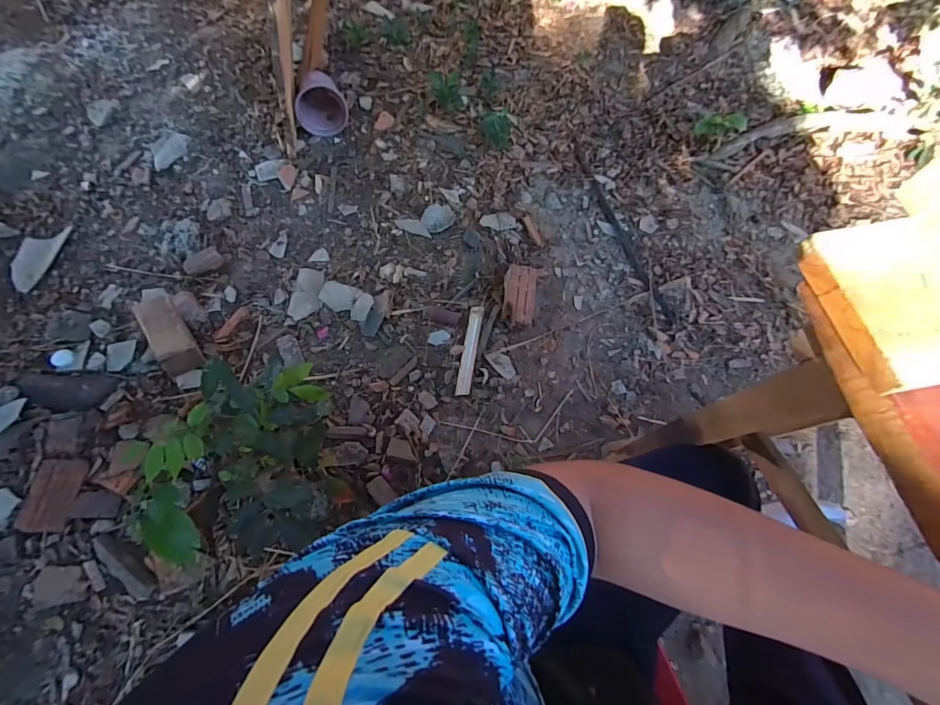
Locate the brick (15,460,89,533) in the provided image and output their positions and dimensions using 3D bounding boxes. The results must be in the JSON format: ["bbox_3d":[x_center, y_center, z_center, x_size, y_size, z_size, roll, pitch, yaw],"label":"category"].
[{"bbox_3d":[-0.986,0.337,0.987,0.099,0.037,0.163,0,70,-2],"label":"brick"}]

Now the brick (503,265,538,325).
[{"bbox_3d":[0.145,-0.164,1.242,0.094,0.081,0.195,7,68,5],"label":"brick"}]

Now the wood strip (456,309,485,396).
[{"bbox_3d":[0.000,-0.009,1.216,0.041,0.019,0.267,9,70,2],"label":"wood strip"}]

